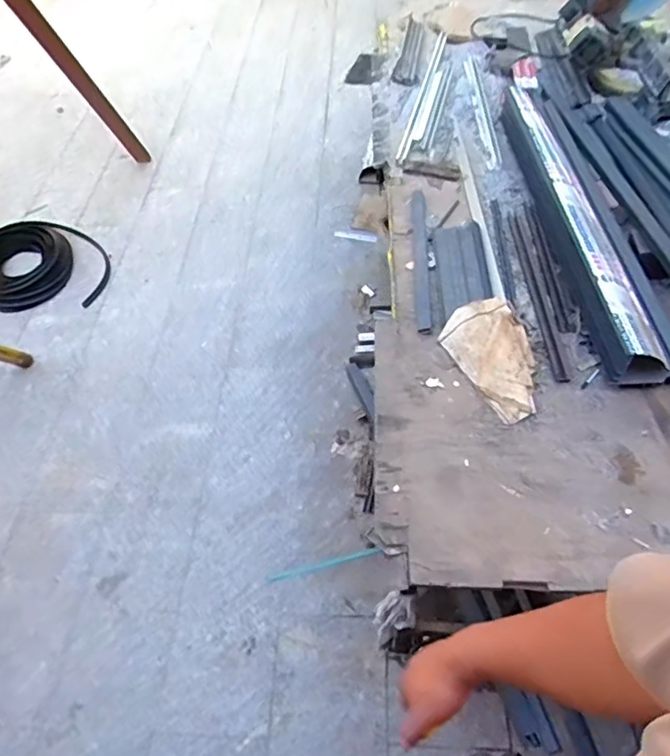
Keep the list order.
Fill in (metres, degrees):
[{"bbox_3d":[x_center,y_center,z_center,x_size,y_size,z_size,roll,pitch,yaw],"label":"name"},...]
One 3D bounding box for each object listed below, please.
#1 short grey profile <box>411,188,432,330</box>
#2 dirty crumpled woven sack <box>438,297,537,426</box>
[{"bbox_3d":[0.214,-0.310,1.391,0.040,0.027,0.528,1,52,5],"label":"short grey profile"},{"bbox_3d":[0.349,-0.049,1.169,0.178,0.037,0.282,-24,54,-13],"label":"dirty crumpled woven sack"}]

